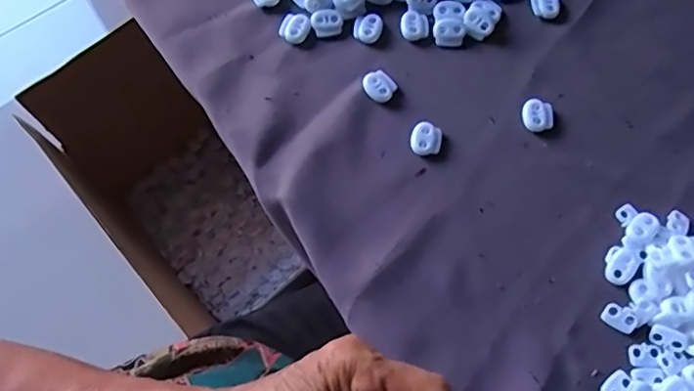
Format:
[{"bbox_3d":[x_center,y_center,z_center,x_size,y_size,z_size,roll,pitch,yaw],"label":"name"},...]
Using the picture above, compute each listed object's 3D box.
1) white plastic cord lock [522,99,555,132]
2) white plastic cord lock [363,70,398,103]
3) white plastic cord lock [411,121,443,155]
[{"bbox_3d":[0.124,-0.052,0.370,0.020,0.006,0.021,-11,72,-4],"label":"white plastic cord lock"},{"bbox_3d":[0.022,-0.072,0.376,0.020,0.007,0.021,-33,75,-11],"label":"white plastic cord lock"},{"bbox_3d":[0.051,-0.036,0.365,0.019,0.007,0.020,11,72,4],"label":"white plastic cord lock"}]

